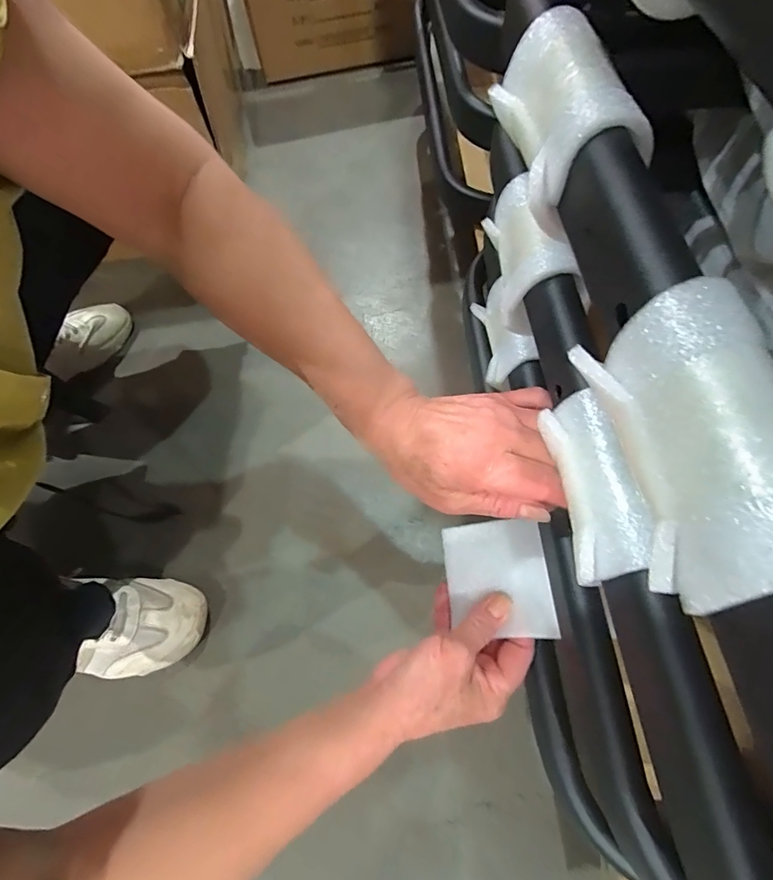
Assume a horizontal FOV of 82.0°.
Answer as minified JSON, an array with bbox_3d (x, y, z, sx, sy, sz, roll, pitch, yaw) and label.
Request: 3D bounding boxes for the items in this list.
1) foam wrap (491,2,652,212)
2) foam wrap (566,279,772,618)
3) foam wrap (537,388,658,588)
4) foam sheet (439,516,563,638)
[{"bbox_3d":[0.072,-0.138,0.185,0.036,0.040,0.082,-13,64,-3],"label":"foam wrap"},{"bbox_3d":[0.082,-0.002,0.116,0.030,0.038,0.079,-10,63,-4],"label":"foam wrap"},{"bbox_3d":[0.089,0.018,0.192,0.022,0.027,0.080,-4,66,-1],"label":"foam wrap"},{"bbox_3d":[0.077,0.098,0.318,0.077,0.004,0.076,-17,66,35],"label":"foam sheet"}]

